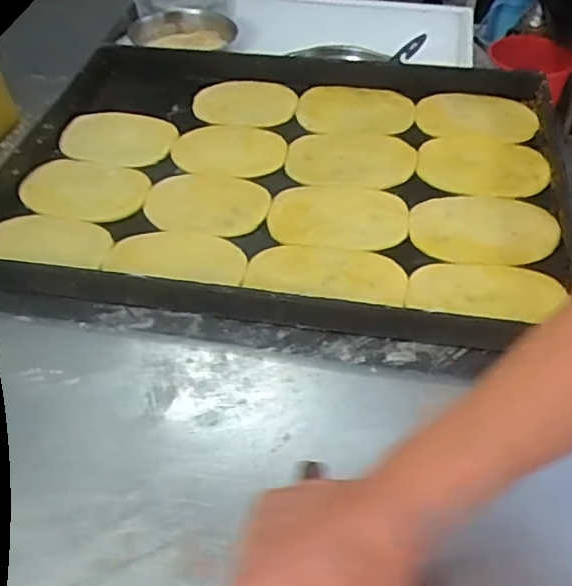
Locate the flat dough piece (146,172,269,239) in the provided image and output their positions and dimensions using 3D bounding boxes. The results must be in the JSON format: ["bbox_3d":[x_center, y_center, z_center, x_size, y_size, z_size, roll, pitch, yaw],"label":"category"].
[{"bbox_3d":[-0.081,-0.095,0.643,0.126,0.009,0.099,5,47,6],"label":"flat dough piece"}]

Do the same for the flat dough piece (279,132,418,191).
[{"bbox_3d":[0.072,-0.153,0.693,0.142,0.007,0.097,0,47,1],"label":"flat dough piece"}]

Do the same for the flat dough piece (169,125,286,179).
[{"bbox_3d":[-0.066,-0.168,0.714,0.128,0.011,0.091,-3,47,-1],"label":"flat dough piece"}]

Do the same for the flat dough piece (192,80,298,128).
[{"bbox_3d":[-0.052,-0.236,0.767,0.126,0.021,0.082,-1,47,0],"label":"flat dough piece"}]

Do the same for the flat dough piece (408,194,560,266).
[{"bbox_3d":[0.197,-0.067,0.616,0.139,0.007,0.104,7,47,7],"label":"flat dough piece"}]

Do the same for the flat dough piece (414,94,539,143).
[{"bbox_3d":[0.228,-0.212,0.740,0.138,0.016,0.086,5,47,5],"label":"flat dough piece"}]

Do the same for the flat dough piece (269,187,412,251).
[{"bbox_3d":[0.053,-0.080,0.632,0.140,0.011,0.103,0,47,1],"label":"flat dough piece"}]

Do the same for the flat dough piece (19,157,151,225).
[{"bbox_3d":[-0.216,-0.114,0.660,0.132,0.011,0.093,7,48,8],"label":"flat dough piece"}]

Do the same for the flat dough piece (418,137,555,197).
[{"bbox_3d":[0.216,-0.142,0.682,0.137,0.012,0.098,4,47,4],"label":"flat dough piece"}]

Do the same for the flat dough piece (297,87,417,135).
[{"bbox_3d":[0.084,-0.225,0.751,0.136,0.018,0.088,-1,47,0],"label":"flat dough piece"}]

